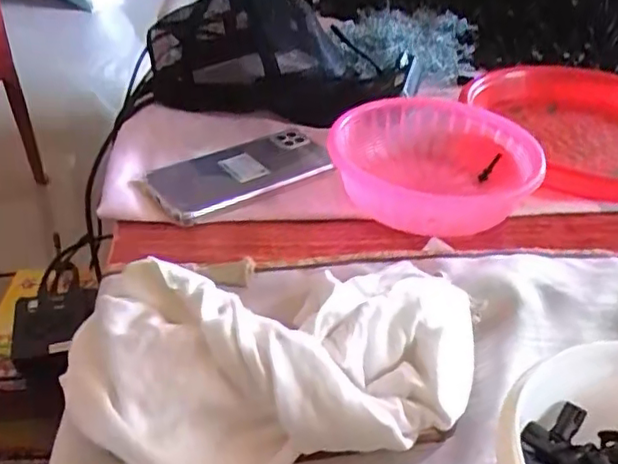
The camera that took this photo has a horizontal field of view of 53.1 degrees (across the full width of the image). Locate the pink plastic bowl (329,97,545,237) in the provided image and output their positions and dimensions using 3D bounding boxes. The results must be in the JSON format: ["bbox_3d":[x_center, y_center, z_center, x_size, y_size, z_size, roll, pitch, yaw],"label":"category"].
[{"bbox_3d":[0.107,-0.059,0.543,0.156,0.055,0.178,-8,38,-15],"label":"pink plastic bowl"}]

